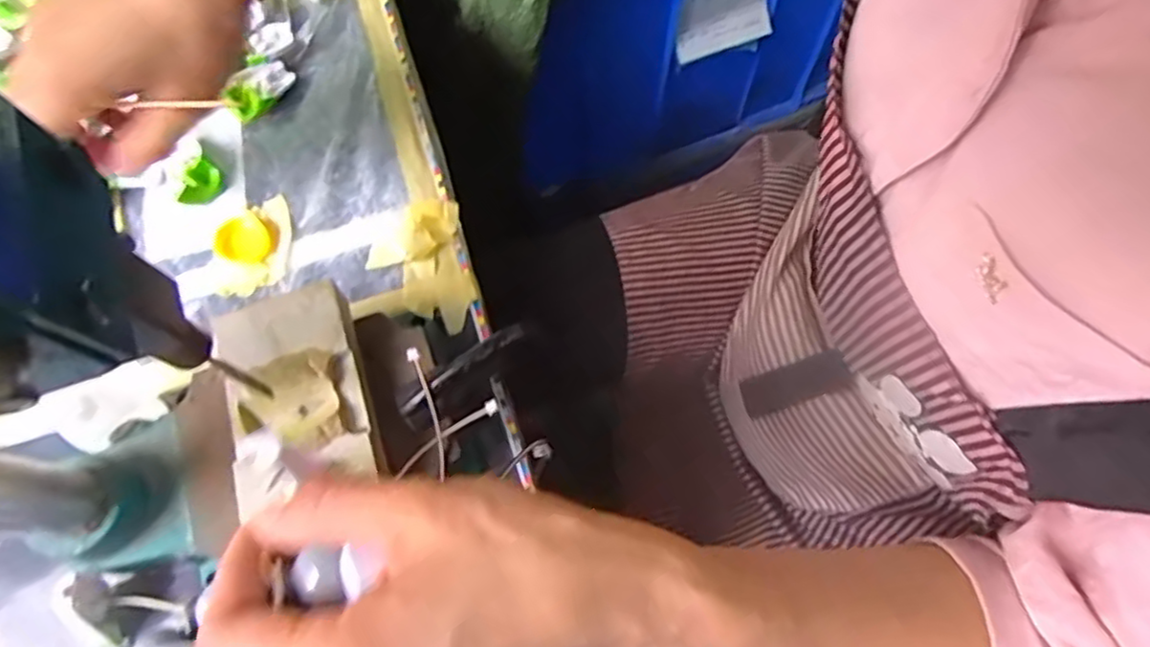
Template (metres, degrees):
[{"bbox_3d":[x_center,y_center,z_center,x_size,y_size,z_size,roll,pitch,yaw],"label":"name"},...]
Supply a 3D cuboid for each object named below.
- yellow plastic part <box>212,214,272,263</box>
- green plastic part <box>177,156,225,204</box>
[{"bbox_3d":[-0.191,-0.047,0.385,0.029,0.009,0.029,-1,70,2],"label":"yellow plastic part"},{"bbox_3d":[-0.222,-0.083,0.393,0.026,0.018,0.015,-44,74,-12],"label":"green plastic part"}]

